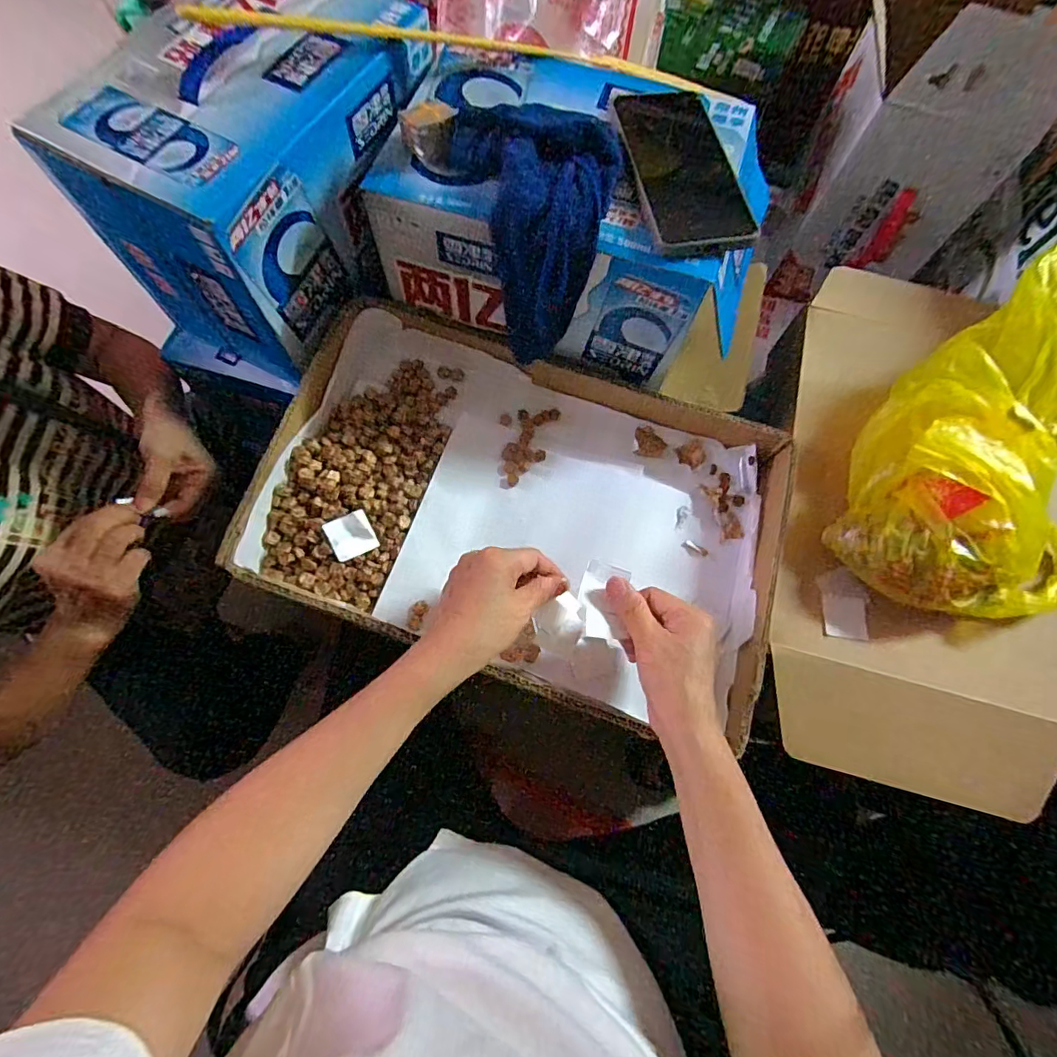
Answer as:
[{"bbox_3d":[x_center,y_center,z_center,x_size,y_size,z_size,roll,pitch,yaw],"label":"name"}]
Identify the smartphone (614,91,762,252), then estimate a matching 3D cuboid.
[{"bbox_3d":[0.116,-0.280,0.394,0.076,0.015,0.167,-6,72,-4],"label":"smartphone"}]

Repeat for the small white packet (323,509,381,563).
[{"bbox_3d":[-0.147,0.007,0.431,0.036,0.005,0.035,-27,99,-21],"label":"small white packet"}]

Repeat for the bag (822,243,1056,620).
[{"bbox_3d":[0.395,-0.068,0.409,0.206,0.124,0.300,30,73,8],"label":"bag"}]

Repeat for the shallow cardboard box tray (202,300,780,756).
[{"bbox_3d":[-0.001,-0.022,0.461,0.429,0.063,0.297,17,71,4],"label":"shallow cardboard box tray"}]

